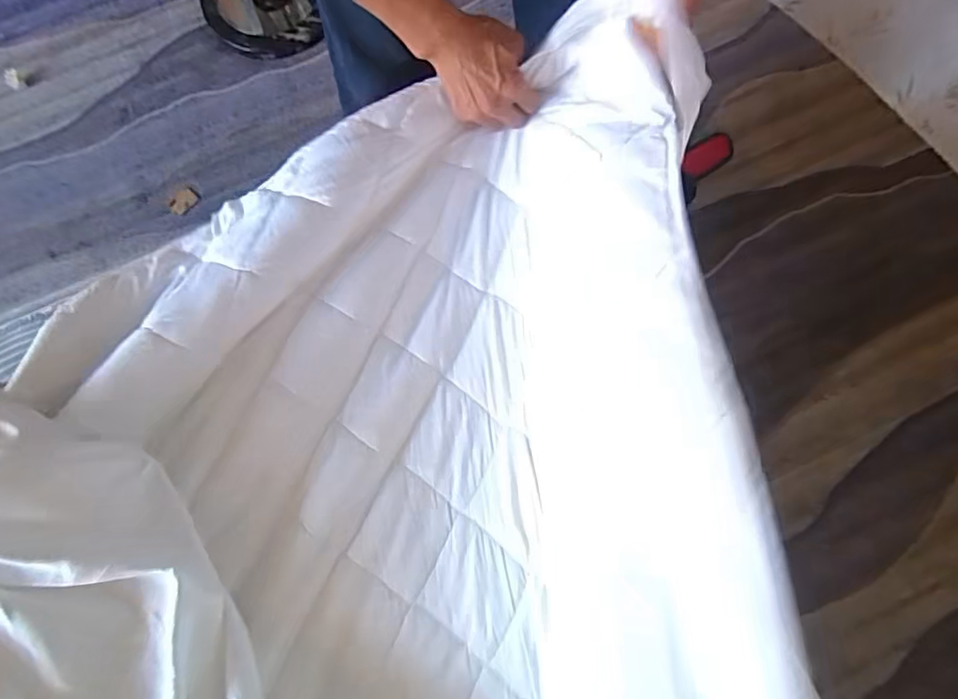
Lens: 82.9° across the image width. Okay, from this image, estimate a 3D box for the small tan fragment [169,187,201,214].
[{"bbox_3d":[-0.690,-0.348,1.269,0.050,0.012,0.069,43,82,10],"label":"small tan fragment"}]

